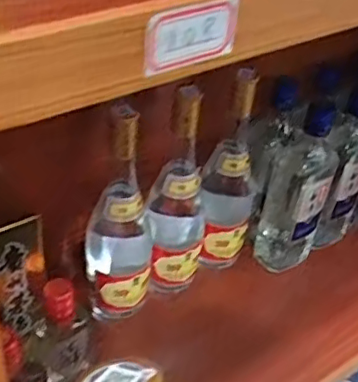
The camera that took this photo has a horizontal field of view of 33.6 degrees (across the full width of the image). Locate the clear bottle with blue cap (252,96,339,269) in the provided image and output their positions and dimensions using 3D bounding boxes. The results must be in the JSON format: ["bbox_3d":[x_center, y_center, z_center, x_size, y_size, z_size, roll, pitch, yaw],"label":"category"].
[{"bbox_3d":[0.146,0.001,0.728,0.075,0.223,0.061,16,42,12],"label":"clear bottle with blue cap"}]

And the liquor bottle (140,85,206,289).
[{"bbox_3d":[-0.003,0.013,0.671,0.071,0.252,0.059,3,41,-3],"label":"liquor bottle"}]

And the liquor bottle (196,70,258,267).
[{"bbox_3d":[0.062,-0.020,0.708,0.068,0.245,0.081,9,41,4],"label":"liquor bottle"}]

